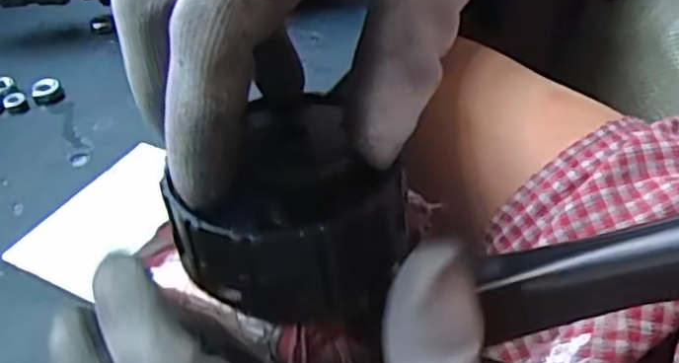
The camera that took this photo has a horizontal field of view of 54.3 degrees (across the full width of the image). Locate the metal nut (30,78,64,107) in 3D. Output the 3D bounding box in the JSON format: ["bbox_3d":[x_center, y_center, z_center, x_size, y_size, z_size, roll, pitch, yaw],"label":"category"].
[{"bbox_3d":[-0.140,-0.043,0.316,0.014,0.006,0.015,-19,46,-18],"label":"metal nut"}]

